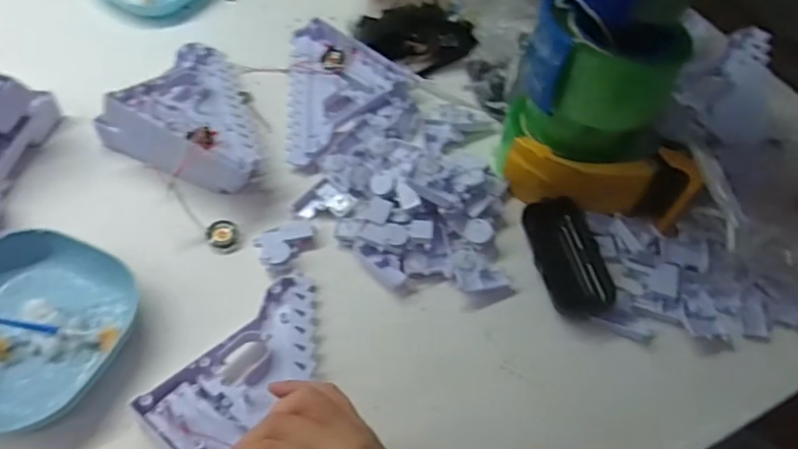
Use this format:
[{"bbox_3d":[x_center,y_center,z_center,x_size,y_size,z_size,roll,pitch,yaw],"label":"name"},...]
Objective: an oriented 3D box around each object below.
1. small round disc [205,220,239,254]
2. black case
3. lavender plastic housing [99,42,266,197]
[{"bbox_3d":[-0.150,0.010,0.501,0.026,0.007,0.028,3,54,-4],"label":"small round disc"},{"bbox_3d":[0.144,0.026,0.507,0.052,0.018,0.106,-3,55,-9],"label":"black case"},{"bbox_3d":[-0.202,-0.101,0.531,0.128,0.061,0.203,-16,58,-17],"label":"lavender plastic housing"}]

